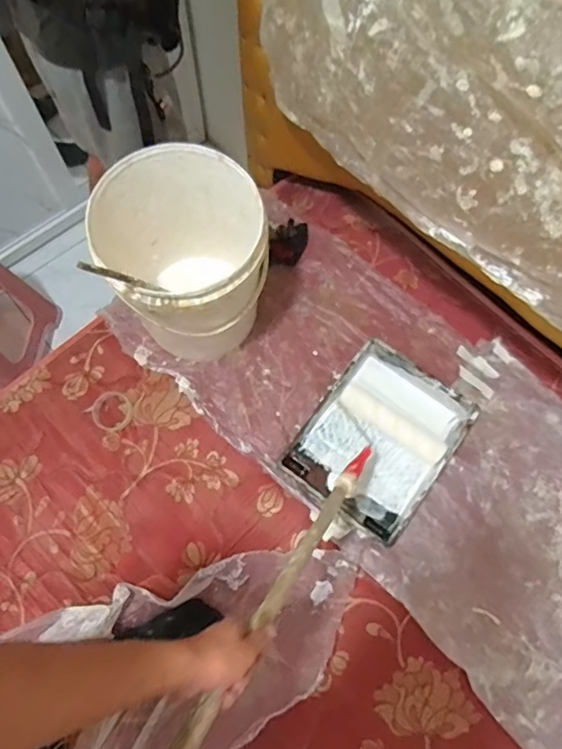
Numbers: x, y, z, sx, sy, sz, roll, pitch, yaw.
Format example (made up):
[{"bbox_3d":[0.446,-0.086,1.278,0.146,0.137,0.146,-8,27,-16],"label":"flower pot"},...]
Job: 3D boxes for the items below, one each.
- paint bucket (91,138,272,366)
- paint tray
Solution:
[{"bbox_3d":[-0.175,-0.211,1.009,0.286,0.367,0.301,-1,70,2],"label":"paint bucket"},{"bbox_3d":[0.209,0.132,1.050,0.274,0.053,0.339,36,75,13],"label":"paint tray"}]

